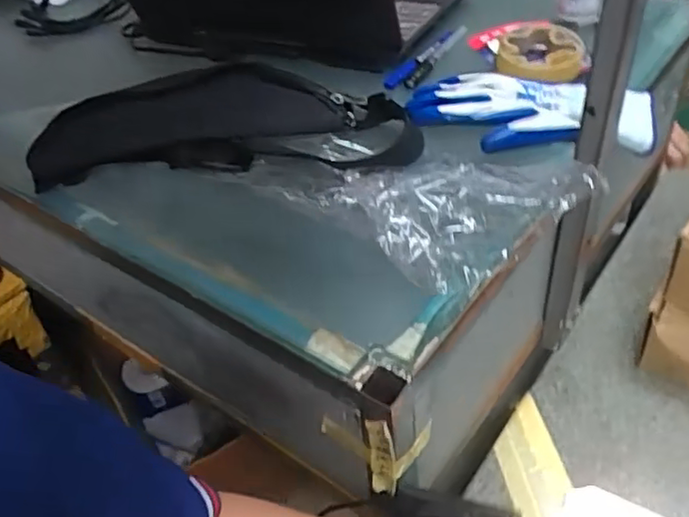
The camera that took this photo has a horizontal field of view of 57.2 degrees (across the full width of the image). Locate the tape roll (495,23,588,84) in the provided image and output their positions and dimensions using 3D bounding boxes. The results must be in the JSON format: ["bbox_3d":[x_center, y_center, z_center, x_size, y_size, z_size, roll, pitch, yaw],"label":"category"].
[{"bbox_3d":[0.197,-0.207,0.630,0.087,0.024,0.087,-4,42,4],"label":"tape roll"}]

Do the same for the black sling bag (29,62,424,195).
[{"bbox_3d":[-0.108,-0.121,0.573,0.330,0.049,0.127,0,43,8],"label":"black sling bag"}]

